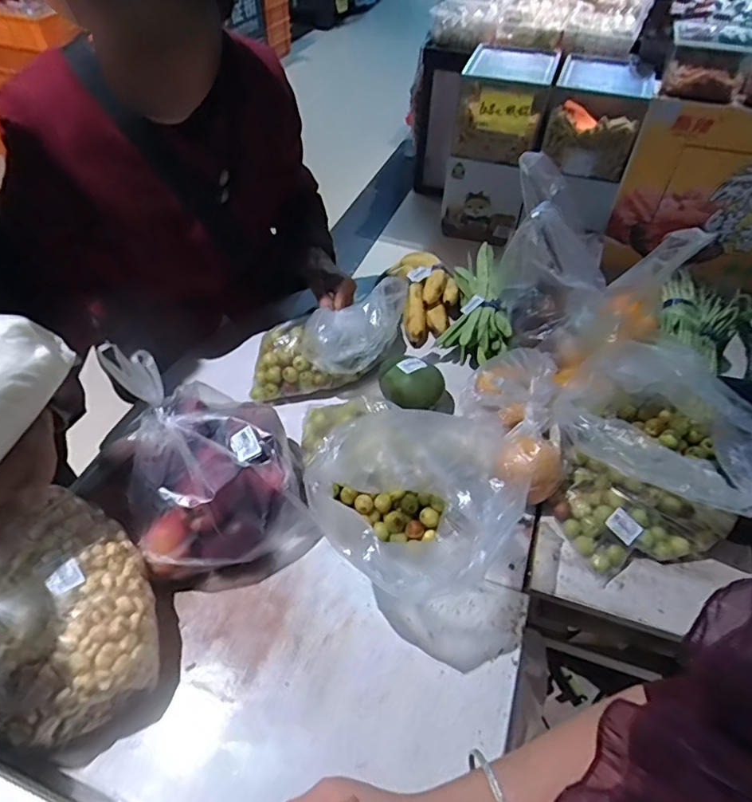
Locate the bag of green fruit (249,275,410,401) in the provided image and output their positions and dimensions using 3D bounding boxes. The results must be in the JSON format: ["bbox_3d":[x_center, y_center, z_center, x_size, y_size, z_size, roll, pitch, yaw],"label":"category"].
[{"bbox_3d":[-0.063,-0.082,0.809,0.270,0.137,0.111,-27,48,15],"label":"bag of green fruit"}]

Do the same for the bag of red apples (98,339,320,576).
[{"bbox_3d":[-0.207,0.079,0.655,0.200,0.175,0.238,-16,51,-15],"label":"bag of red apples"}]

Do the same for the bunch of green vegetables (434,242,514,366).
[{"bbox_3d":[0.167,-0.169,0.901,0.112,0.068,0.225,5,63,3],"label":"bunch of green vegetables"}]

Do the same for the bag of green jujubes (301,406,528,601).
[{"bbox_3d":[0.040,0.113,0.633,0.242,0.161,0.165,28,54,22],"label":"bag of green jujubes"}]

